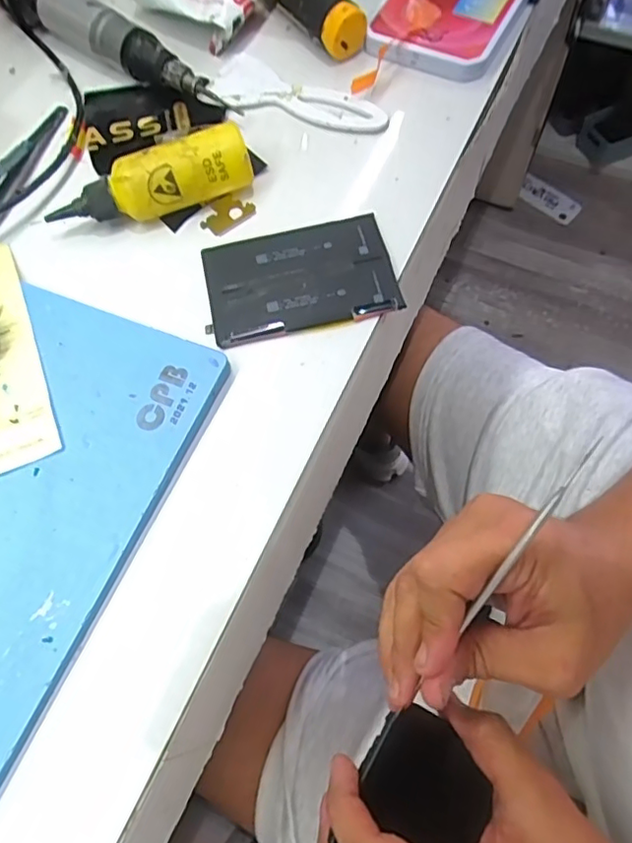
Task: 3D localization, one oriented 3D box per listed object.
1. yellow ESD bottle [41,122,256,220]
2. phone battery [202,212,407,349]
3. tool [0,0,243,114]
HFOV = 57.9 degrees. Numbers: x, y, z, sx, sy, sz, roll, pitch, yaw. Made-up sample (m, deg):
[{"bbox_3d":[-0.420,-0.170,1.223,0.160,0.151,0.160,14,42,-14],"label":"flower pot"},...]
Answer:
[{"bbox_3d":[-0.097,-0.140,0.340,0.116,0.038,0.031,-17,67,-5],"label":"yellow ESD bottle"},{"bbox_3d":[-0.009,-0.083,0.326,0.105,0.004,0.073,-12,65,-2],"label":"phone battery"},{"bbox_3d":[-0.140,-0.267,0.398,0.206,0.030,0.027,31,72,15],"label":"tool"}]

